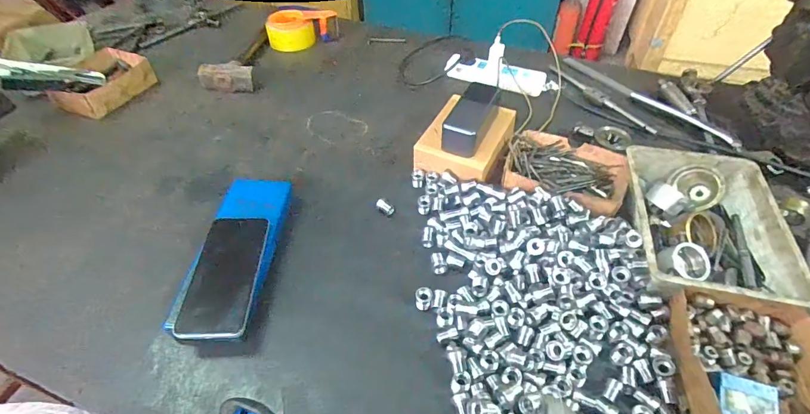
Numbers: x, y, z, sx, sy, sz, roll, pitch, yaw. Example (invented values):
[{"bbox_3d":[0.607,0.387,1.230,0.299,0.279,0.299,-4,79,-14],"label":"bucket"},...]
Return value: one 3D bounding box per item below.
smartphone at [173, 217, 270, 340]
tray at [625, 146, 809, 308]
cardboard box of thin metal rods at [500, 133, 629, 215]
[{"bbox_3d":[-0.217,0.080,0.506,0.076,0.013,0.173,5,47,-8],"label":"smartphone"},{"bbox_3d":[0.390,0.024,0.551,0.170,0.063,0.239,11,47,10],"label":"tray"},{"bbox_3d":[0.245,-0.048,0.639,0.183,0.043,0.137,16,48,15],"label":"cardboard box of thin metal rods"}]

